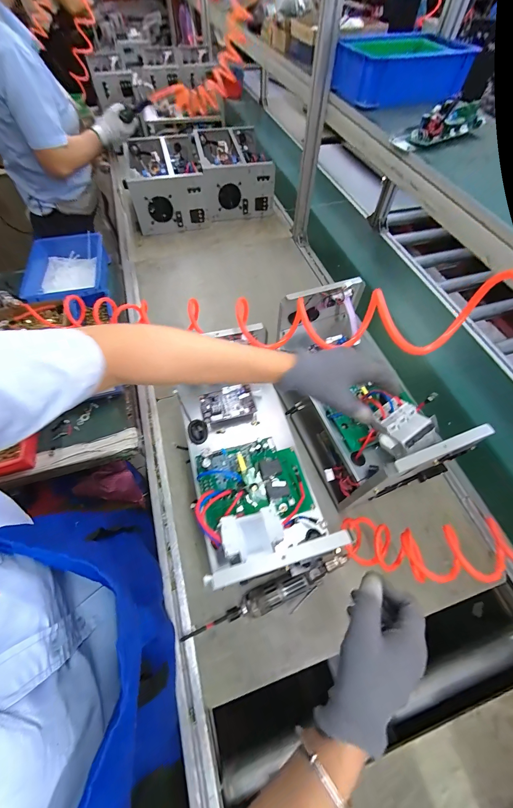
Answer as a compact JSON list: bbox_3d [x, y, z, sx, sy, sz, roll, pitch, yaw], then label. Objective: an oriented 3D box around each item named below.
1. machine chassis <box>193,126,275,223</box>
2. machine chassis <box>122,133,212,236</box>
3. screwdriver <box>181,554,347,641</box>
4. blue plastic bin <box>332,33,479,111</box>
[{"bbox_3d":[-0.095,-0.950,1.200,0.265,0.187,0.377,-10,61,-7],"label":"machine chassis"},{"bbox_3d":[-0.355,-0.883,1.160,0.271,0.177,0.396,-12,61,-8],"label":"machine chassis"},{"bbox_3d":[0.028,0.344,0.530,0.310,0.041,0.044,-20,62,-13],"label":"screwdriver"},{"bbox_3d":[0.358,-0.846,0.738,0.283,0.087,0.185,-16,62,-11],"label":"blue plastic bin"}]

